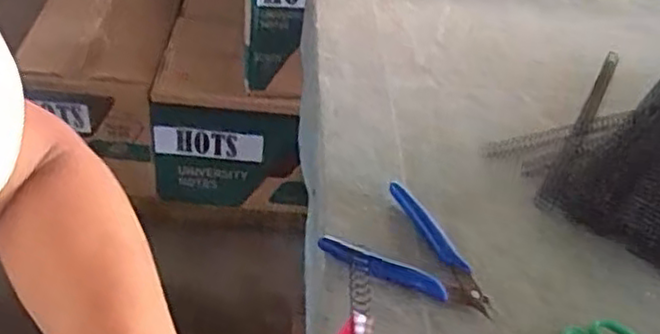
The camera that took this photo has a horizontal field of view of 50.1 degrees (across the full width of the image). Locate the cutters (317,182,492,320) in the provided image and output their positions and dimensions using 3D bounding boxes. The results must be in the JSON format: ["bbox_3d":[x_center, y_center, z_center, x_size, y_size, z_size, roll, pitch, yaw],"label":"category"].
[{"bbox_3d":[0.064,0.060,0.489,0.114,0.012,0.085,30,46,24],"label":"cutters"}]

